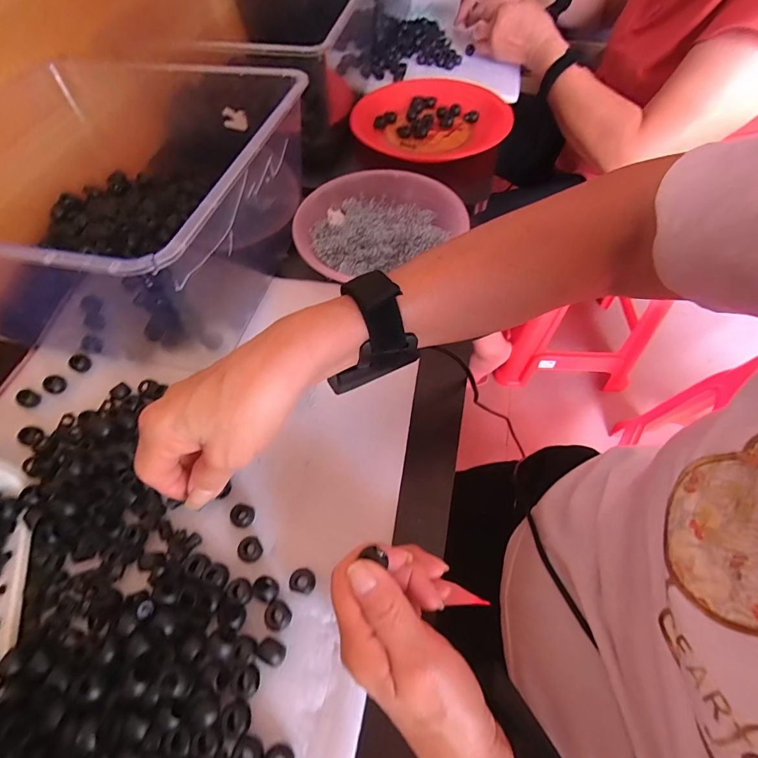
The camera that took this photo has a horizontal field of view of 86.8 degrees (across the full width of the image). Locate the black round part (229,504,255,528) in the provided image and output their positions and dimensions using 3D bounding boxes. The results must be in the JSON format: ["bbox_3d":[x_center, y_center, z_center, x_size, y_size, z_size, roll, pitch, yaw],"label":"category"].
[{"bbox_3d":[-0.103,0.103,0.301,0.017,0.007,0.015,14,61,10],"label":"black round part"}]

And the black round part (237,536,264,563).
[{"bbox_3d":[-0.092,0.122,0.288,0.016,0.008,0.017,-1,59,1],"label":"black round part"}]

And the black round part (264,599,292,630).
[{"bbox_3d":[-0.067,0.156,0.265,0.017,0.006,0.016,-1,59,1],"label":"black round part"}]

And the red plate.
[{"bbox_3d":[0.079,-0.386,0.603,0.219,0.026,0.218,-1,59,1],"label":"red plate"}]

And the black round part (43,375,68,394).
[{"bbox_3d":[-0.298,0.005,0.369,0.015,0.011,0.016,-1,59,1],"label":"black round part"}]

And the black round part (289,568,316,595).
[{"bbox_3d":[-0.052,0.139,0.276,0.017,0.007,0.015,16,61,11],"label":"black round part"}]

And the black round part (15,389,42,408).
[{"bbox_3d":[-0.318,0.017,0.363,0.014,0.012,0.015,-1,59,1],"label":"black round part"}]

